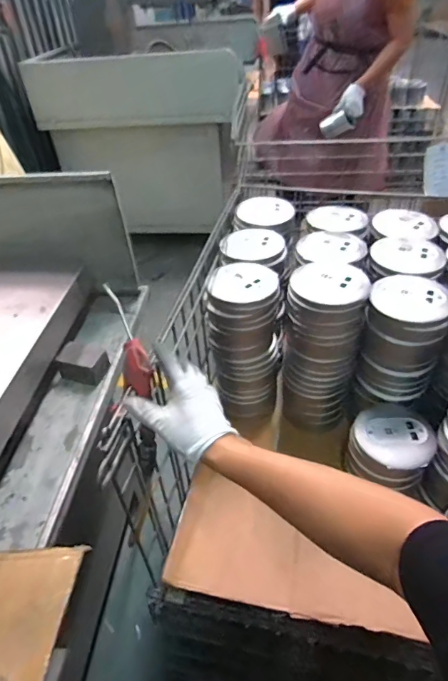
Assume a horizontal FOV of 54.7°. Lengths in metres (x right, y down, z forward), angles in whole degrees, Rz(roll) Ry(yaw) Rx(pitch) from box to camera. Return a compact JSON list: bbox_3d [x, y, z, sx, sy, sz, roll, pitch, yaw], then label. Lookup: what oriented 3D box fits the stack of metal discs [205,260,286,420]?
[{"bbox_3d":[0.043,0.015,0.932,0.140,0.337,0.125,-10,42,-6],"label":"stack of metal discs"}]

